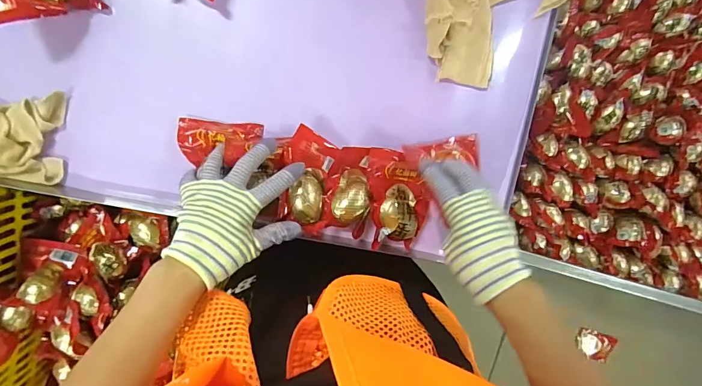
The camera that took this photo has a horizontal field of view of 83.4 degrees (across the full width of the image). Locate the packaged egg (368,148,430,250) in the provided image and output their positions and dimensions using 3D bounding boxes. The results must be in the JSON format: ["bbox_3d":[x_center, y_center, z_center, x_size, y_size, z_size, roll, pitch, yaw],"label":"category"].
[{"bbox_3d":[0.059,0.009,0.469,0.071,0.033,0.119,-3,99,-3],"label":"packaged egg"}]

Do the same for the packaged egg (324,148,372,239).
[{"bbox_3d":[-0.002,-0.001,0.466,0.051,0.036,0.104,5,98,-4],"label":"packaged egg"}]

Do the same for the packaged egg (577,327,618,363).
[{"bbox_3d":[0.854,0.530,1.379,0.127,0.035,0.090,23,97,-6],"label":"packaged egg"}]

